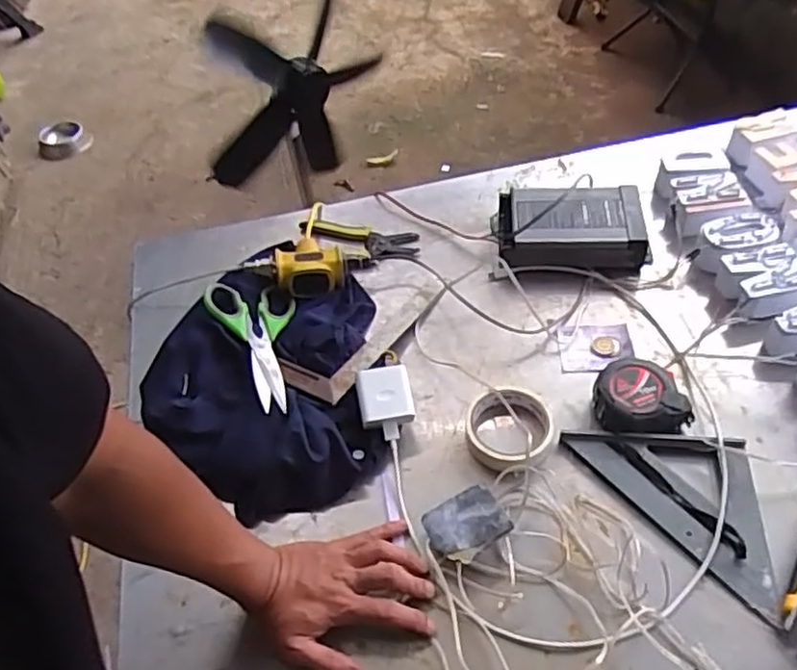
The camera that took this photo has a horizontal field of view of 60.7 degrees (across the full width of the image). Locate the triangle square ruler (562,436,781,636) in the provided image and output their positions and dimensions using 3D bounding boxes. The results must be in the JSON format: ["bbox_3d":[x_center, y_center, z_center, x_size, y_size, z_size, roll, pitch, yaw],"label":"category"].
[{"bbox_3d":[0.285,0.144,0.646,0.115,0.020,0.229,-32,54,-20],"label":"triangle square ruler"}]

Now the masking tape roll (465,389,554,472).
[{"bbox_3d":[0.113,0.096,0.693,0.085,0.027,0.092,-3,50,3],"label":"masking tape roll"}]

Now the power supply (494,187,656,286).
[{"bbox_3d":[0.217,-0.133,0.865,0.186,0.055,0.122,3,50,8],"label":"power supply"}]

